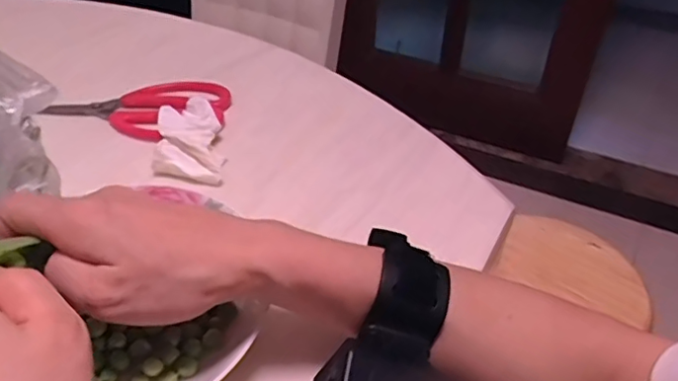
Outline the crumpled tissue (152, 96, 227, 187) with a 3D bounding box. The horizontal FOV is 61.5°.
[{"bbox_3d":[-0.120,-0.041,0.452,0.052,0.022,0.084,-8,39,-12],"label":"crumpled tissue"}]

